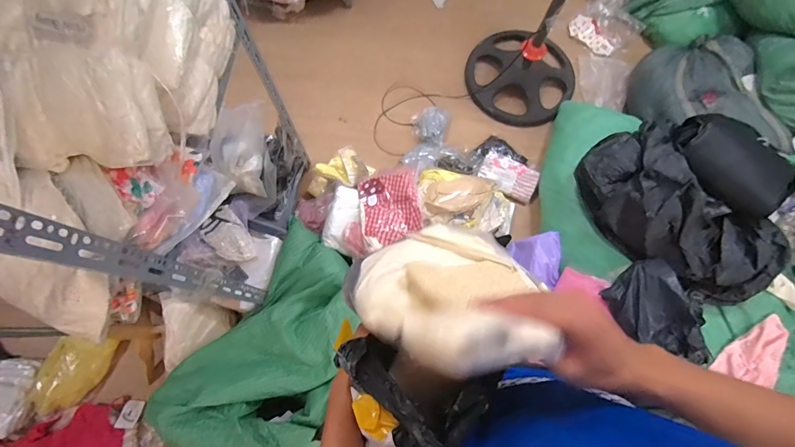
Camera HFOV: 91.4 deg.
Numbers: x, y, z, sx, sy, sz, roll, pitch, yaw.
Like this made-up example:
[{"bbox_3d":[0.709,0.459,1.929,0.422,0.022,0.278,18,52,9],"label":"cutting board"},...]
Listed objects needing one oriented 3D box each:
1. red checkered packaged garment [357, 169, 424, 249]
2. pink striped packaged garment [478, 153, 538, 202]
[{"bbox_3d":[-0.026,-0.053,1.301,0.196,0.056,0.271,-8,74,-3],"label":"red checkered packaged garment"},{"bbox_3d":[0.439,-0.186,1.526,0.228,0.051,0.134,33,76,8],"label":"pink striped packaged garment"}]

